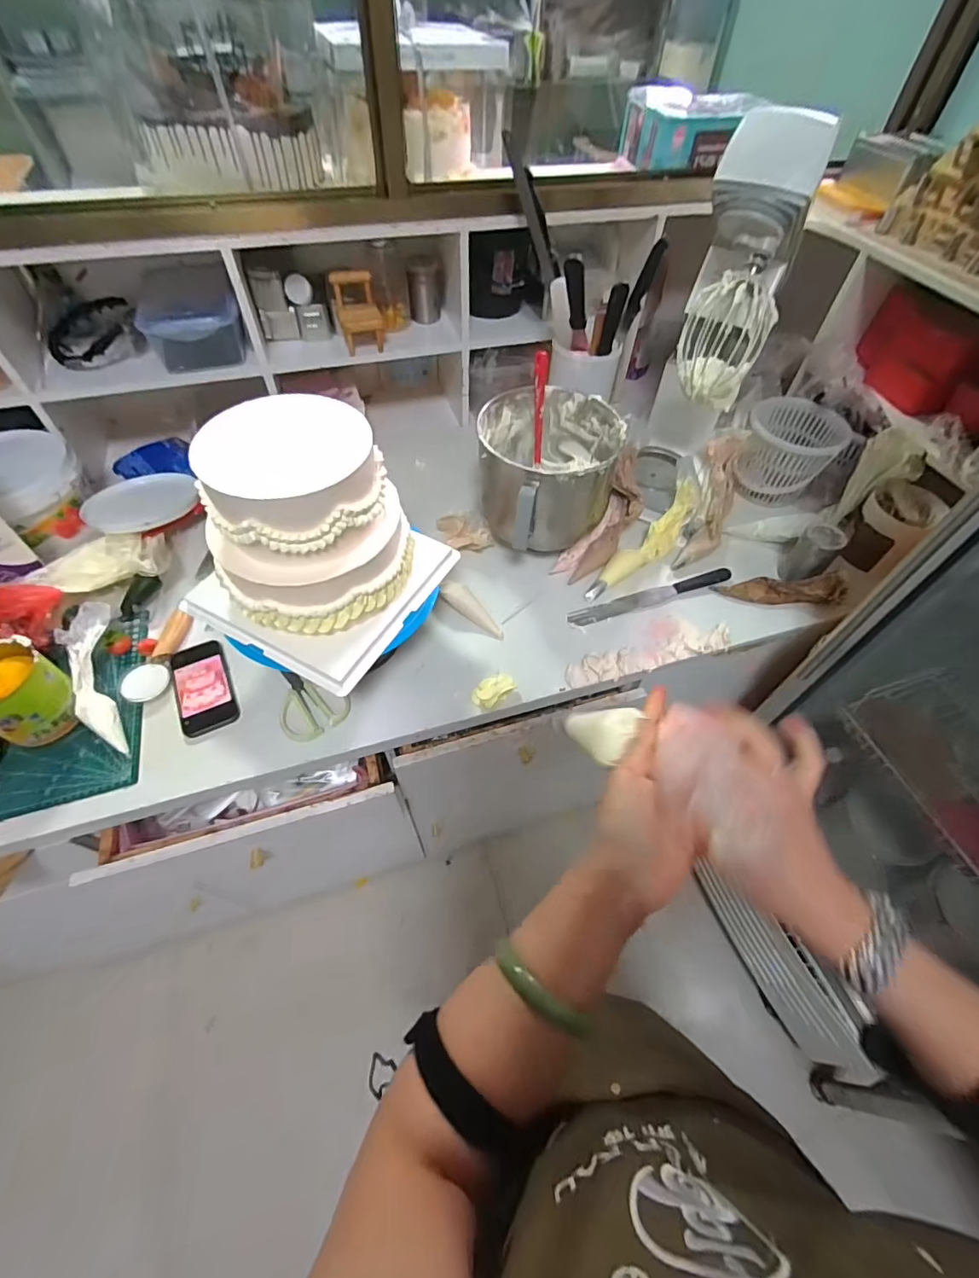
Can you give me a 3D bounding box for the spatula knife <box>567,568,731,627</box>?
[{"bbox_3d":[0.276,-0.074,0.862,0.301,0.020,0.037,-18,56,-14],"label":"spatula knife"}]

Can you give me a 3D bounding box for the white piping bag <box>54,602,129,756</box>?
[{"bbox_3d":[-0.555,0.055,0.695,0.065,0.028,0.234,-19,72,-15],"label":"white piping bag"}]

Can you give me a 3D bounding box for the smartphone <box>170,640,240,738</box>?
[{"bbox_3d":[-0.414,0.065,0.728,0.076,0.013,0.150,-21,59,-18],"label":"smartphone"}]

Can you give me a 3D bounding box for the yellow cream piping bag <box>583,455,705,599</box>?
[{"bbox_3d":[0.291,-0.190,0.894,0.068,0.092,0.360,38,75,23],"label":"yellow cream piping bag"}]

